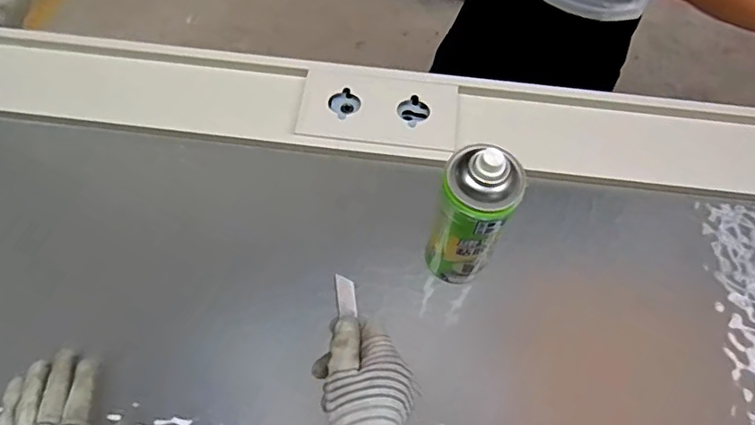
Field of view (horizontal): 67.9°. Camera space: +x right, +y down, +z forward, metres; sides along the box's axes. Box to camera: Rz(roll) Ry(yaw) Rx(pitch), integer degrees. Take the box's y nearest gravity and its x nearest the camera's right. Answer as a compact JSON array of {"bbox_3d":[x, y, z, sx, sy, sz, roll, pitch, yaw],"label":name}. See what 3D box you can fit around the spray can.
[{"bbox_3d":[0.081,0.008,0.498,0.072,0.176,0.053,17,64,7],"label":"spray can"}]

